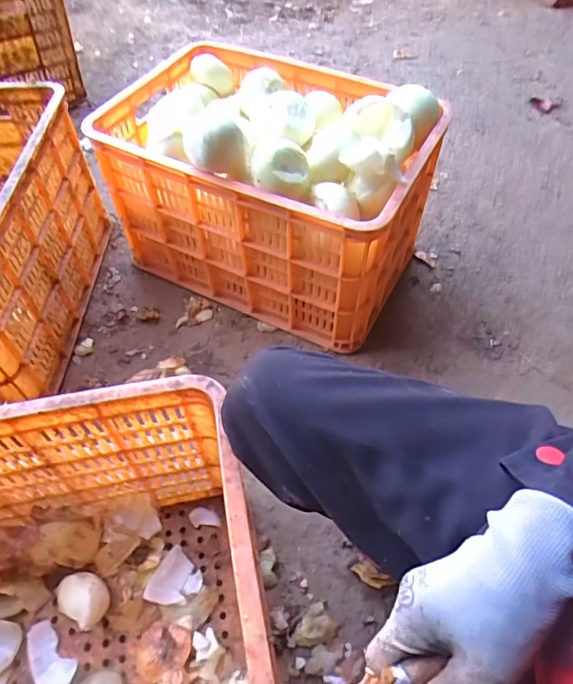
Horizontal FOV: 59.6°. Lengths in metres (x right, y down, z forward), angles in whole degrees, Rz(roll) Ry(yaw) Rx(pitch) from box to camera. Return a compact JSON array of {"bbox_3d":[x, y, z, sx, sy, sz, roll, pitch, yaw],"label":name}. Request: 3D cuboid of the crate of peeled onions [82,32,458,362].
[{"bbox_3d":[-0.024,-0.277,0.919,0.503,0.372,0.340,23,58,16],"label":"crate of peeled onions"}]

